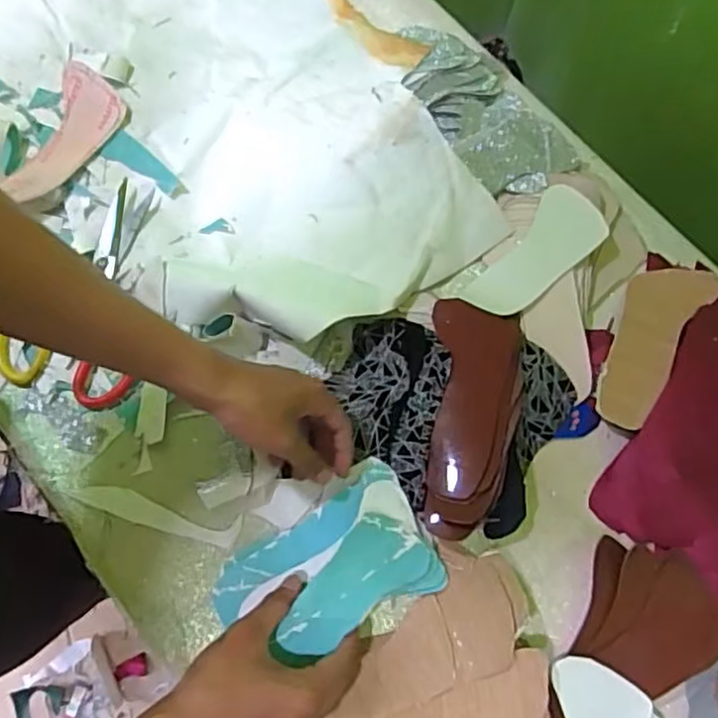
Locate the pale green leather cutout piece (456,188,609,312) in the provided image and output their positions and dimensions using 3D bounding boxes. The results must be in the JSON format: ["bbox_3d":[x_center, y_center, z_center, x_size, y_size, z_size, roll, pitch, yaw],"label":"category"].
[{"bbox_3d":[0.160,-0.095,0.600,0.153,0.018,0.070,-47,54,-9],"label":"pale green leather cutout piece"}]

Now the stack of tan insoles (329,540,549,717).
[{"bbox_3d":[0.054,0.257,0.504,0.150,0.052,0.226,37,77,8],"label":"stack of tan insoles"}]

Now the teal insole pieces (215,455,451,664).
[{"bbox_3d":[-0.028,0.164,0.513,0.169,0.057,0.105,-28,77,-7],"label":"teal insole pieces"}]

